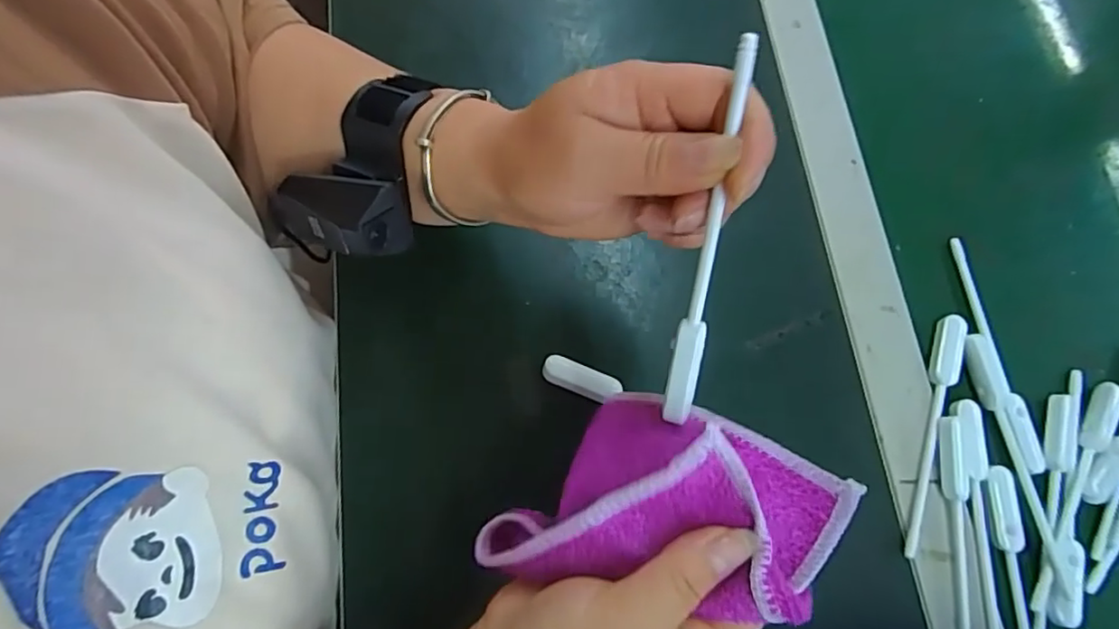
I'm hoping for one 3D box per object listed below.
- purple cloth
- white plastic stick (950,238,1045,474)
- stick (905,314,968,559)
[{"bbox_3d":[0.038,0.069,0.237,0.128,0.056,0.076,7,75,0],"label":"purple cloth"},{"bbox_3d":[0.259,0.021,0.353,0.017,0.010,0.141,-4,74,-5],"label":"white plastic stick"},{"bbox_3d":[0.212,0.065,0.334,0.016,0.008,0.141,21,74,2],"label":"stick"}]

